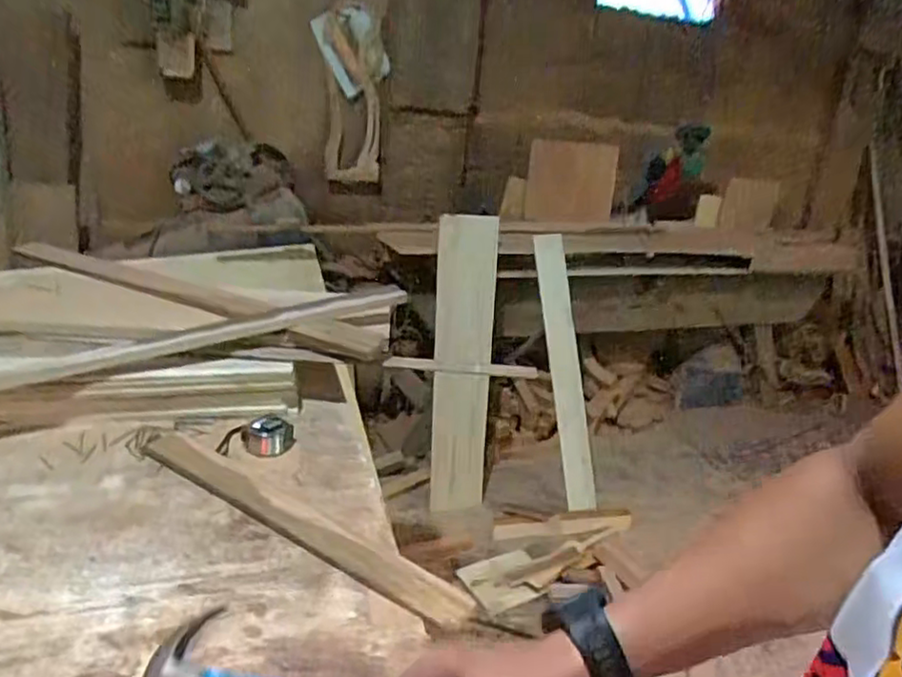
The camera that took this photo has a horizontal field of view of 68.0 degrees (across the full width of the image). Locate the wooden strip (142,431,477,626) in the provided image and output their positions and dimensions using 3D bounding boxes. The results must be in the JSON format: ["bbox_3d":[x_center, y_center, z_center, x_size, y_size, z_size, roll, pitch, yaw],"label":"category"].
[{"bbox_3d":[-0.200,0.204,0.794,0.518,0.016,0.055,20,37,29],"label":"wooden strip"}]

